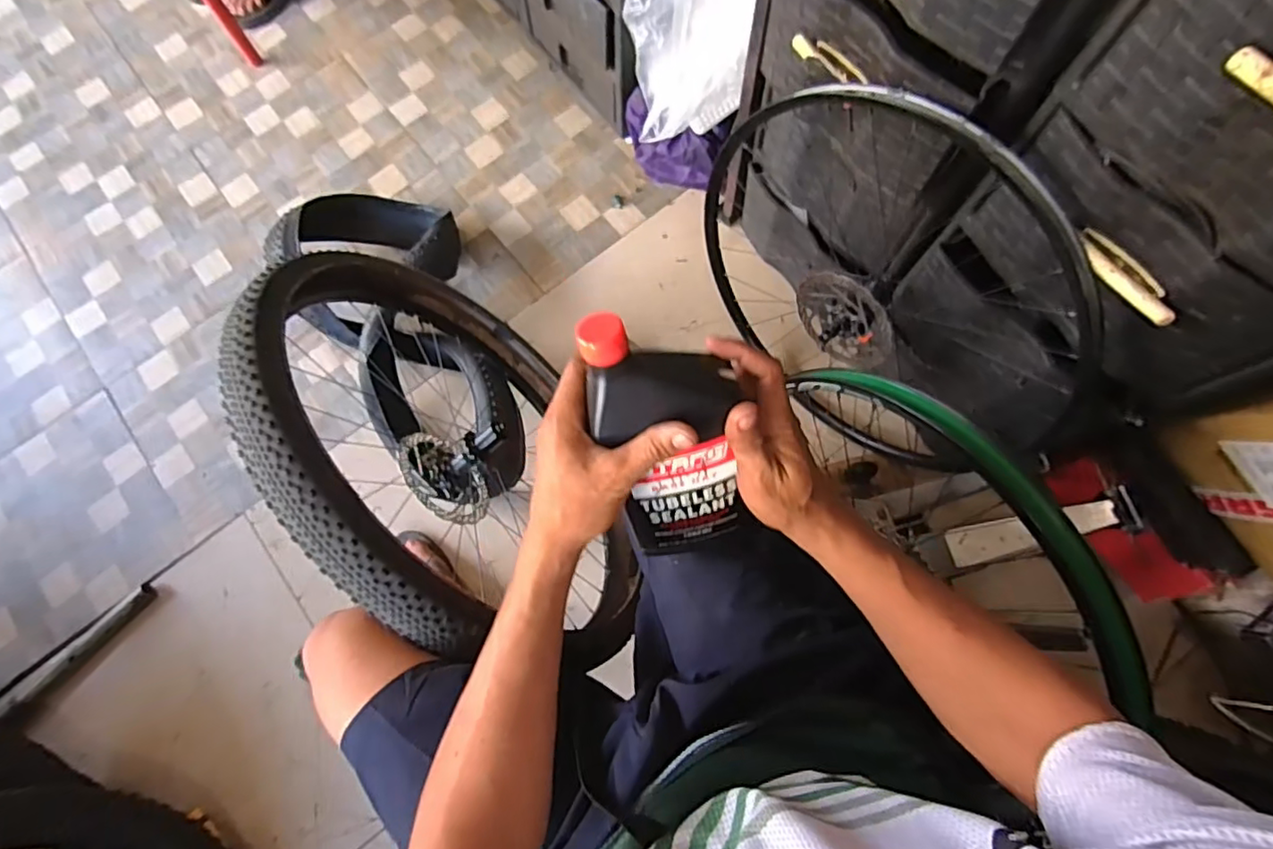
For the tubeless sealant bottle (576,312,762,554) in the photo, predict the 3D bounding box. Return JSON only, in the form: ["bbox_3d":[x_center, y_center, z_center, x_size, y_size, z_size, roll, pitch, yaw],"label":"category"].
[{"bbox_3d":[0.029,0.009,0.466,0.113,0.254,0.065,-18,42,4],"label":"tubeless sealant bottle"}]

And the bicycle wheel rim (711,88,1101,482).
[{"bbox_3d":[0.330,-0.180,0.869,0.594,0.566,0.142,43,81,12],"label":"bicycle wheel rim"}]

